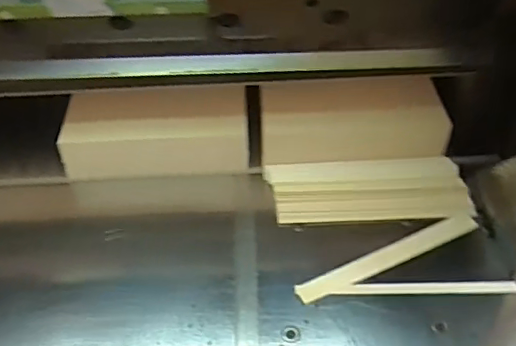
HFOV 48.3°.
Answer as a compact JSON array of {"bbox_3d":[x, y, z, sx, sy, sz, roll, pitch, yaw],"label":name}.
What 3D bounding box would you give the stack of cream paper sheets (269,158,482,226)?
[{"bbox_3d":[0.124,0.017,0.656,0.219,0.028,0.078,-1,43,3],"label":"stack of cream paper sheets"}]

